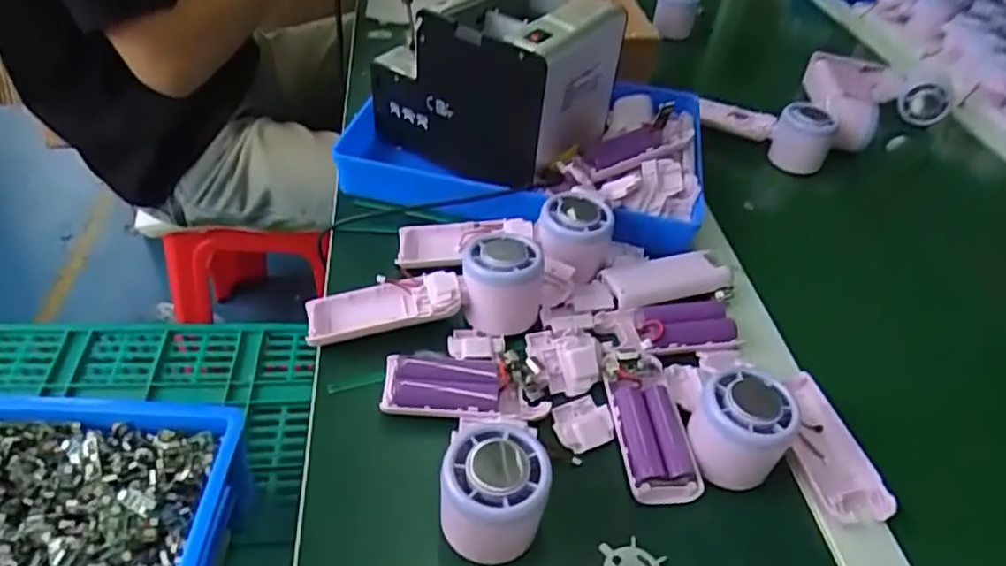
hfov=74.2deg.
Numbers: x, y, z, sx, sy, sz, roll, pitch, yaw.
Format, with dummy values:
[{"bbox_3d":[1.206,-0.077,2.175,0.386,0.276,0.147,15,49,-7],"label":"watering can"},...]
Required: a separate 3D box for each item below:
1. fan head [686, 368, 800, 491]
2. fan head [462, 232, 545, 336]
[{"bbox_3d":[0.144,0.086,0.400,0.055,0.045,0.053,3,43,-3],"label":"fan head"},{"bbox_3d":[0.000,-0.004,0.473,0.053,0.050,0.060,5,43,0],"label":"fan head"}]

